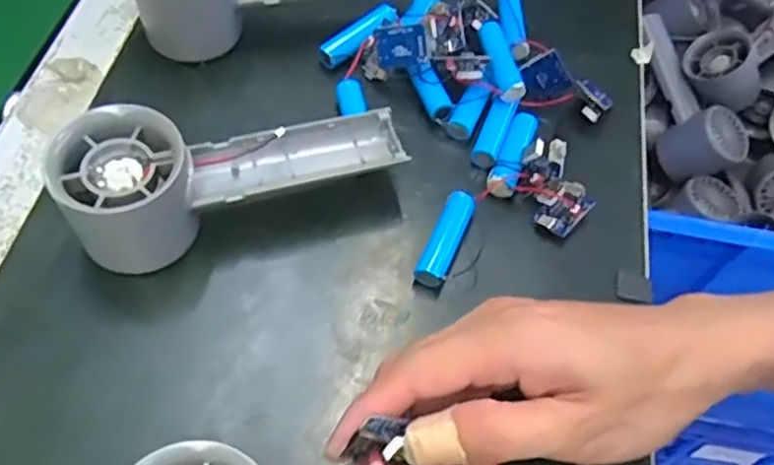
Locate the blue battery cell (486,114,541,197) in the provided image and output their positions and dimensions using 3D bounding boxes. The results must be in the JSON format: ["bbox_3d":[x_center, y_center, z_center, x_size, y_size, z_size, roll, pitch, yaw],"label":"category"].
[{"bbox_3d":[0.069,-0.044,0.367,0.015,0.015,0.051,21,58,9],"label":"blue battery cell"}]

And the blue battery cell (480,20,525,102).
[{"bbox_3d":[0.064,-0.097,0.388,0.015,0.013,0.053,-6,58,-9],"label":"blue battery cell"}]

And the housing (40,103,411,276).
[{"bbox_3d":[-0.069,-0.033,0.326,0.160,0.057,0.049,-18,61,-15],"label":"housing"}]

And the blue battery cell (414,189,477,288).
[{"bbox_3d":[0.029,0.003,0.338,0.015,0.013,0.051,22,58,10],"label":"blue battery cell"}]

